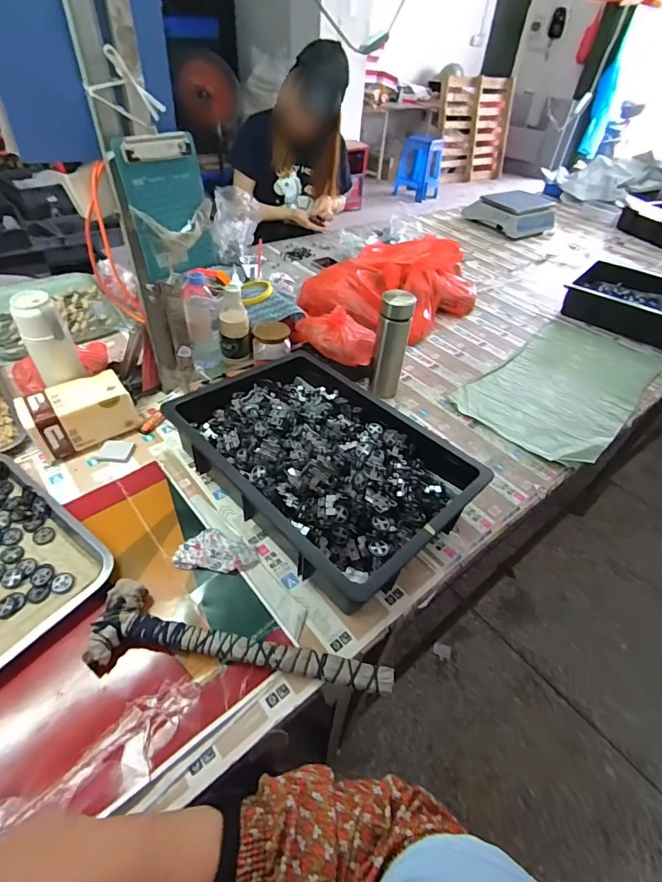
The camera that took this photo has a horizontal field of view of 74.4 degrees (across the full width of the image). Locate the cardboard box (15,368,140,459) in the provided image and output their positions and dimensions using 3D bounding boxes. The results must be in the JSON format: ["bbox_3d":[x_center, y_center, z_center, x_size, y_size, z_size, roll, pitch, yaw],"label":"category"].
[{"bbox_3d":[-0.419,-0.043,0.732,0.154,0.089,0.086,-28,54,-27],"label":"cardboard box"}]

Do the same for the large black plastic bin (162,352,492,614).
[{"bbox_3d":[-0.013,0.022,0.689,0.299,0.099,0.426,-34,56,-31],"label":"large black plastic bin"}]

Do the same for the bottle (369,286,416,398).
[{"bbox_3d":[0.114,-0.183,0.845,0.062,0.195,0.059,7,46,3],"label":"bottle"}]

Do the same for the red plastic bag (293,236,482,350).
[{"bbox_3d":[0.168,-0.416,1.099,0.303,0.165,0.414,36,53,27],"label":"red plastic bag"}]

